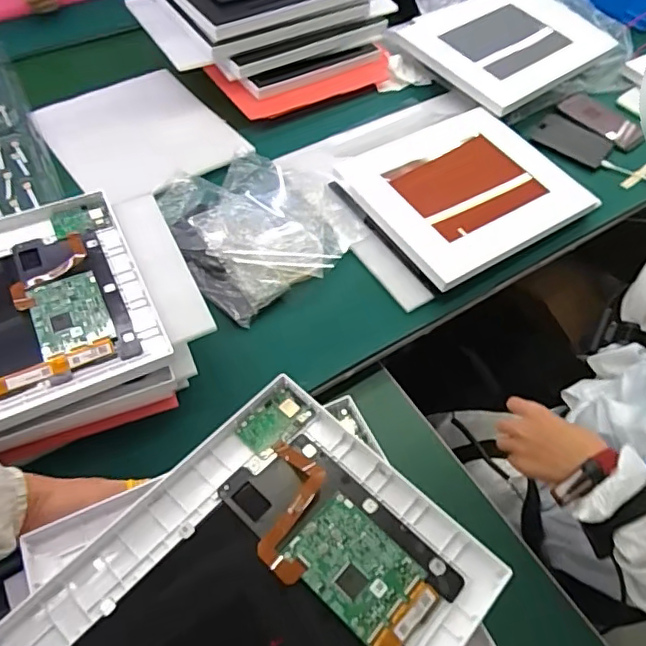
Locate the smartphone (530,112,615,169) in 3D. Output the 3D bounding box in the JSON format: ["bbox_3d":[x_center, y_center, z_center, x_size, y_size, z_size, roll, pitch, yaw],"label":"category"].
[{"bbox_3d":[0.413,-0.305,0.923,0.123,0.014,0.079,36,61,20],"label":"smartphone"}]

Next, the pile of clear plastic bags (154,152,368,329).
[{"bbox_3d":[-0.092,-0.139,0.776,0.255,0.036,0.250,-29,61,-20],"label":"pile of clear plastic bags"}]

